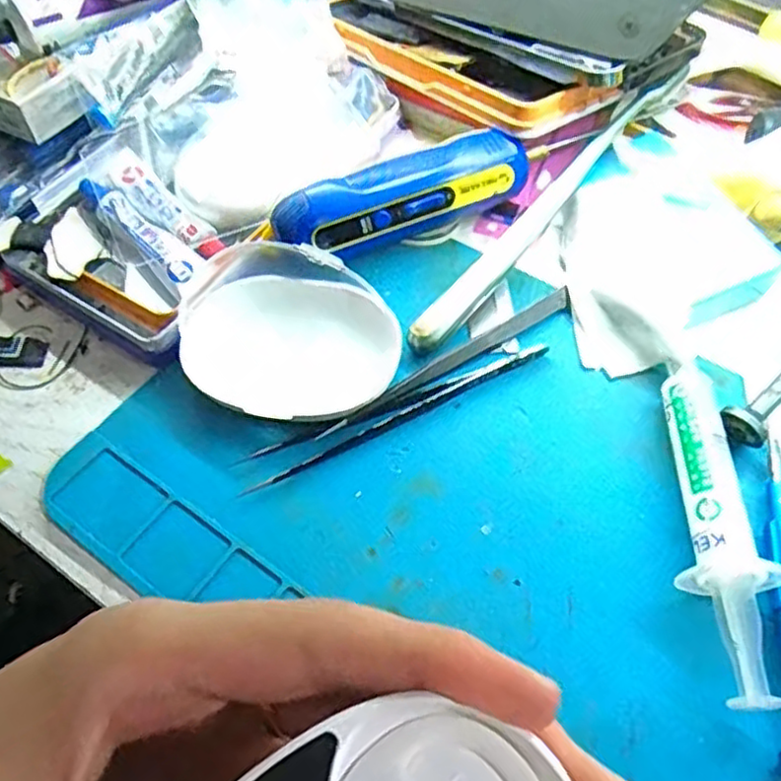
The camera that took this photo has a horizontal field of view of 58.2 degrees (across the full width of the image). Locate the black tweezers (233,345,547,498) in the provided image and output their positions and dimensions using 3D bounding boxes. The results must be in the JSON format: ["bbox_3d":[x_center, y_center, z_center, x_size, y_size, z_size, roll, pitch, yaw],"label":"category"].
[{"bbox_3d":[0.004,0.008,0.271,0.128,0.009,0.013,-21,59,-10],"label":"black tweezers"}]

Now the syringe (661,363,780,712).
[{"bbox_3d":[0.110,0.044,0.234,0.028,0.019,0.115,3,58,5],"label":"syringe"}]

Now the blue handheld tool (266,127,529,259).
[{"bbox_3d":[0.007,-0.084,0.304,0.110,0.027,0.029,-25,59,-13],"label":"blue handheld tool"}]

